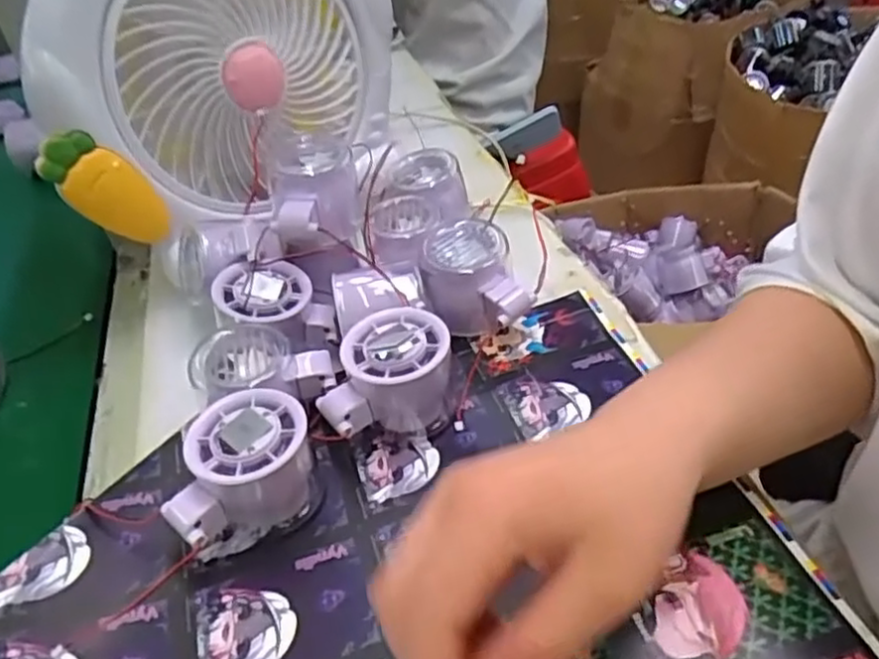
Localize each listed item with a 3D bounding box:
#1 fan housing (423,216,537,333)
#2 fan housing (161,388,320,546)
[{"bbox_3d":[0.023,-0.030,0.463,0.062,0.057,0.074,-10,40,-3],"label":"fan housing"},{"bbox_3d":[-0.099,0.074,0.362,0.072,0.056,0.058,-19,41,-13],"label":"fan housing"}]

